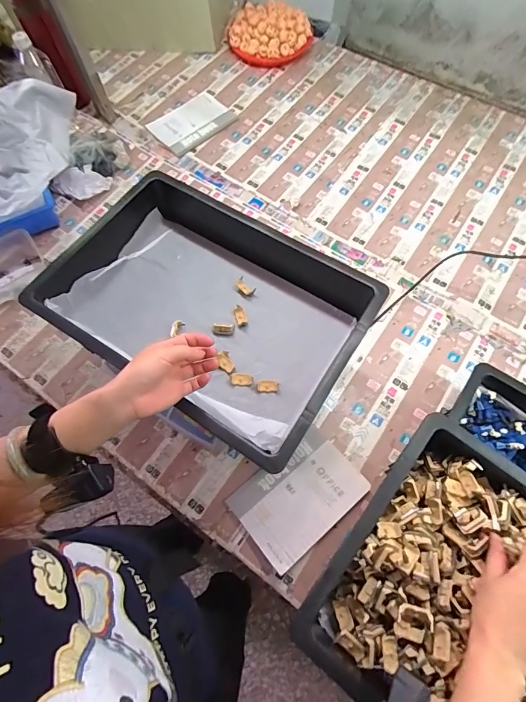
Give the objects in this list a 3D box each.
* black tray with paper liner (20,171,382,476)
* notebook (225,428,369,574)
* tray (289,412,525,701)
[{"bbox_3d":[-0.076,-0.077,0.594,0.449,0.121,0.344,31,71,13],"label":"black tray with paper liner"},{"bbox_3d":[0.060,0.234,0.609,0.196,0.029,0.137,-38,72,-14],"label":"notebook"},{"bbox_3d":[0.301,0.328,0.403,0.457,0.077,0.311,38,73,15],"label":"tray"}]

